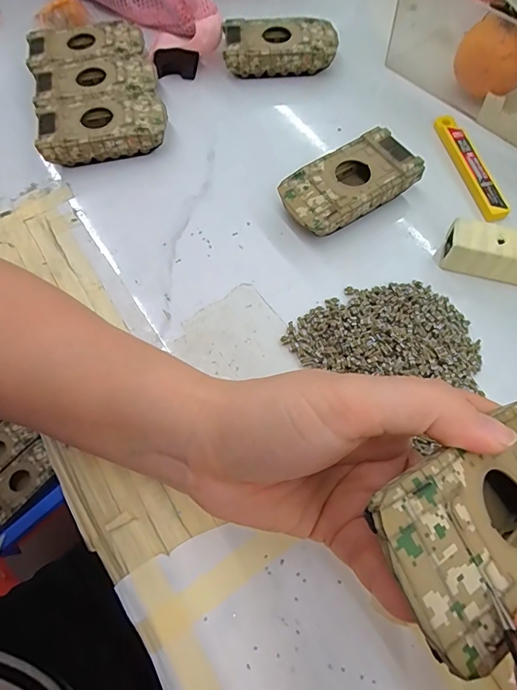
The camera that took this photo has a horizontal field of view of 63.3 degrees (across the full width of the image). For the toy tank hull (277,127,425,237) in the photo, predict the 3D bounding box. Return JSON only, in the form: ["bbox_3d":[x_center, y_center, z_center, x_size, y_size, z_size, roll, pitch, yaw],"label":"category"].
[{"bbox_3d":[0.063,-0.112,0.301,0.095,0.026,0.050,-31,68,-11],"label":"toy tank hull"}]

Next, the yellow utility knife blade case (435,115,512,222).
[{"bbox_3d":[0.159,-0.135,0.316,0.022,0.008,0.105,-11,65,-2],"label":"yellow utility knife blade case"}]

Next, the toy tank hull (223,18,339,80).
[{"bbox_3d":[0.020,-0.259,0.370,0.095,0.031,0.046,-4,65,1],"label":"toy tank hull"}]

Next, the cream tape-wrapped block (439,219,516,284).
[{"bbox_3d":[0.155,-0.059,0.273,0.068,0.025,0.027,13,67,9],"label":"cream tape-wrapped block"}]

